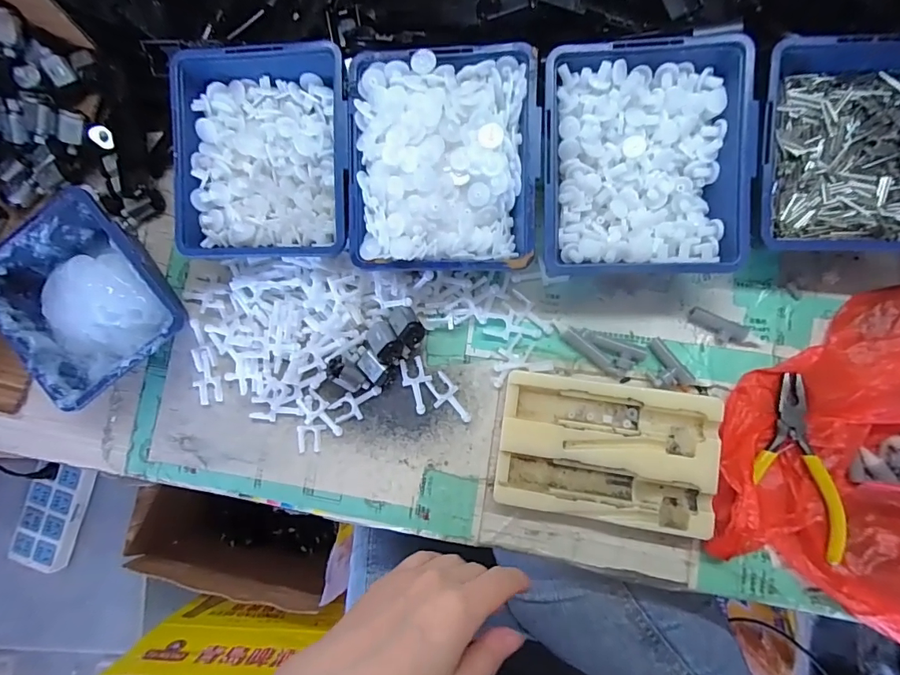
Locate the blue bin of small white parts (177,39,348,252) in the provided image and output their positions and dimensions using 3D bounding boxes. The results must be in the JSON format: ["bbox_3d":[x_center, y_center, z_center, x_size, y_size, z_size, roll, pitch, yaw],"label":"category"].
[{"bbox_3d":[-0.130,-0.129,0.318,0.124,0.045,0.138,-1,84,6],"label":"blue bin of small white parts"}]

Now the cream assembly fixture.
[{"bbox_3d":[0.104,0.075,0.298,0.136,0.020,0.088,8,85,7],"label":"cream assembly fixture"}]

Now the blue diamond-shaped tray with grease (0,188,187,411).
[{"bbox_3d":[-0.263,-0.027,0.327,0.110,0.050,0.125,-37,81,1],"label":"blue diamond-shaped tray with grease"}]

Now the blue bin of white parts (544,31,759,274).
[{"bbox_3d":[0.123,-0.110,0.291,0.120,0.061,0.135,-1,84,6],"label":"blue bin of white parts"}]

